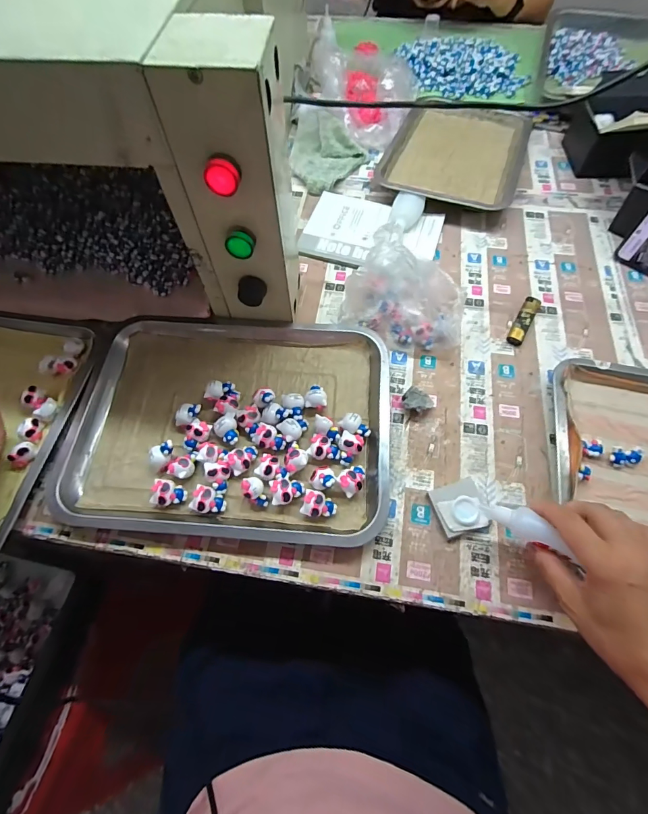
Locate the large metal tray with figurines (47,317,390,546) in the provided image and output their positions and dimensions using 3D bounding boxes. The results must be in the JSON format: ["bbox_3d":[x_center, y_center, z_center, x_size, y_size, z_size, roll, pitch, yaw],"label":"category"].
[{"bbox_3d":[-0.103,0.008,0.429,0.340,0.026,0.257,3,65,2],"label":"large metal tray with figurines"}]

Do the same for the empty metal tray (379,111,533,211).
[{"bbox_3d":[0.228,-0.436,0.647,0.209,0.029,0.300,21,66,10],"label":"empty metal tray"}]

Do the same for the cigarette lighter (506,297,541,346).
[{"bbox_3d":[0.263,-0.115,0.501,0.019,0.013,0.081,29,68,13],"label":"cigarette lighter"}]

